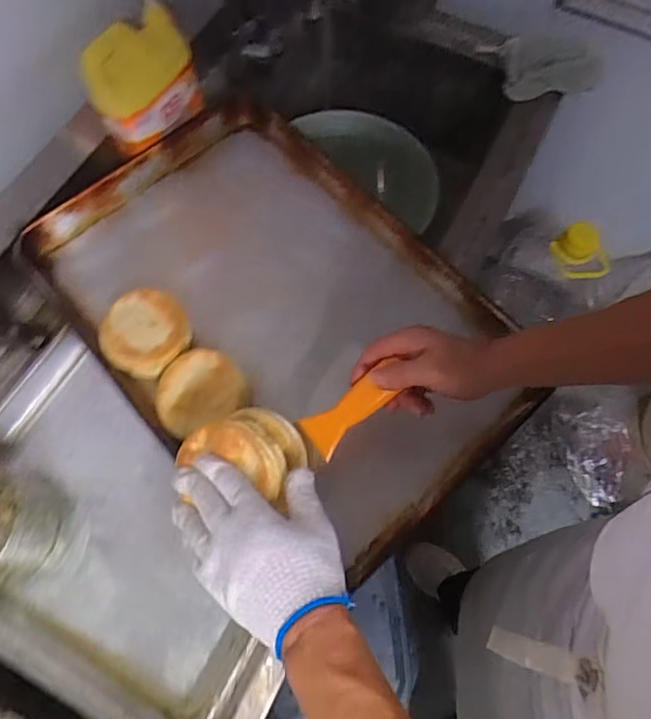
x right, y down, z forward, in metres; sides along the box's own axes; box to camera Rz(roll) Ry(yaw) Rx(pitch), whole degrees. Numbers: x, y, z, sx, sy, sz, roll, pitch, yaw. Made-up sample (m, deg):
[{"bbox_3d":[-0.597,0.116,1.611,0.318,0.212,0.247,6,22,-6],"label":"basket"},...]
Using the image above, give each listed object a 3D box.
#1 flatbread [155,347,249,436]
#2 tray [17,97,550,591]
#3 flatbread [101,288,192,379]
[{"bbox_3d":[-0.146,0.037,0.626,0.104,0.040,0.095,0,66,-1],"label":"flatbread"},{"bbox_3d":[-0.056,-0.058,0.669,0.399,0.060,0.581,-39,77,-16],"label":"tray"},{"bbox_3d":[-0.217,-0.034,0.638,0.096,0.024,0.101,37,71,14],"label":"flatbread"}]

